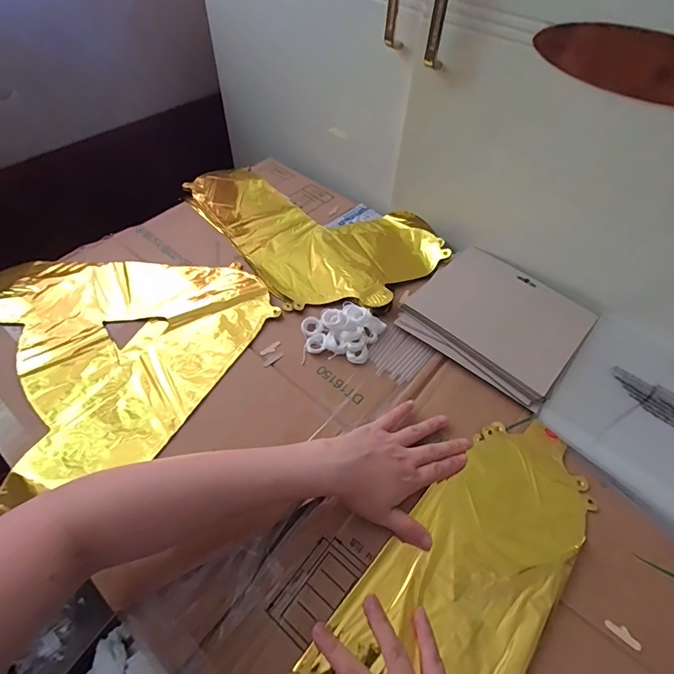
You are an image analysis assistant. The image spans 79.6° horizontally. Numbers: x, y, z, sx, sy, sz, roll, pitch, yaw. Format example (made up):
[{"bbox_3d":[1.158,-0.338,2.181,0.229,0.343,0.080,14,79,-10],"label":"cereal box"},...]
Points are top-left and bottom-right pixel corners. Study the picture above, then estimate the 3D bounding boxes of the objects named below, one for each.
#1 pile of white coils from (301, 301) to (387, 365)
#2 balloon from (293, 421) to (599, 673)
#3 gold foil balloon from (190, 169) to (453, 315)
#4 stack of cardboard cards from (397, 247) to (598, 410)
[{"bbox_3d":[0.008,-0.013,0.495,0.096,0.026,0.089,3,53,-2],"label":"pile of white coils"},{"bbox_3d":[0.085,0.235,0.333,0.134,0.010,0.419,37,61,21],"label":"balloon"},{"bbox_3d":[-0.052,-0.181,0.620,0.250,0.015,0.402,-38,64,-27],"label":"gold foil balloon"},{"bbox_3d":[0.206,-0.027,0.519,0.196,0.021,0.180,37,59,21],"label":"stack of cardboard cards"}]

